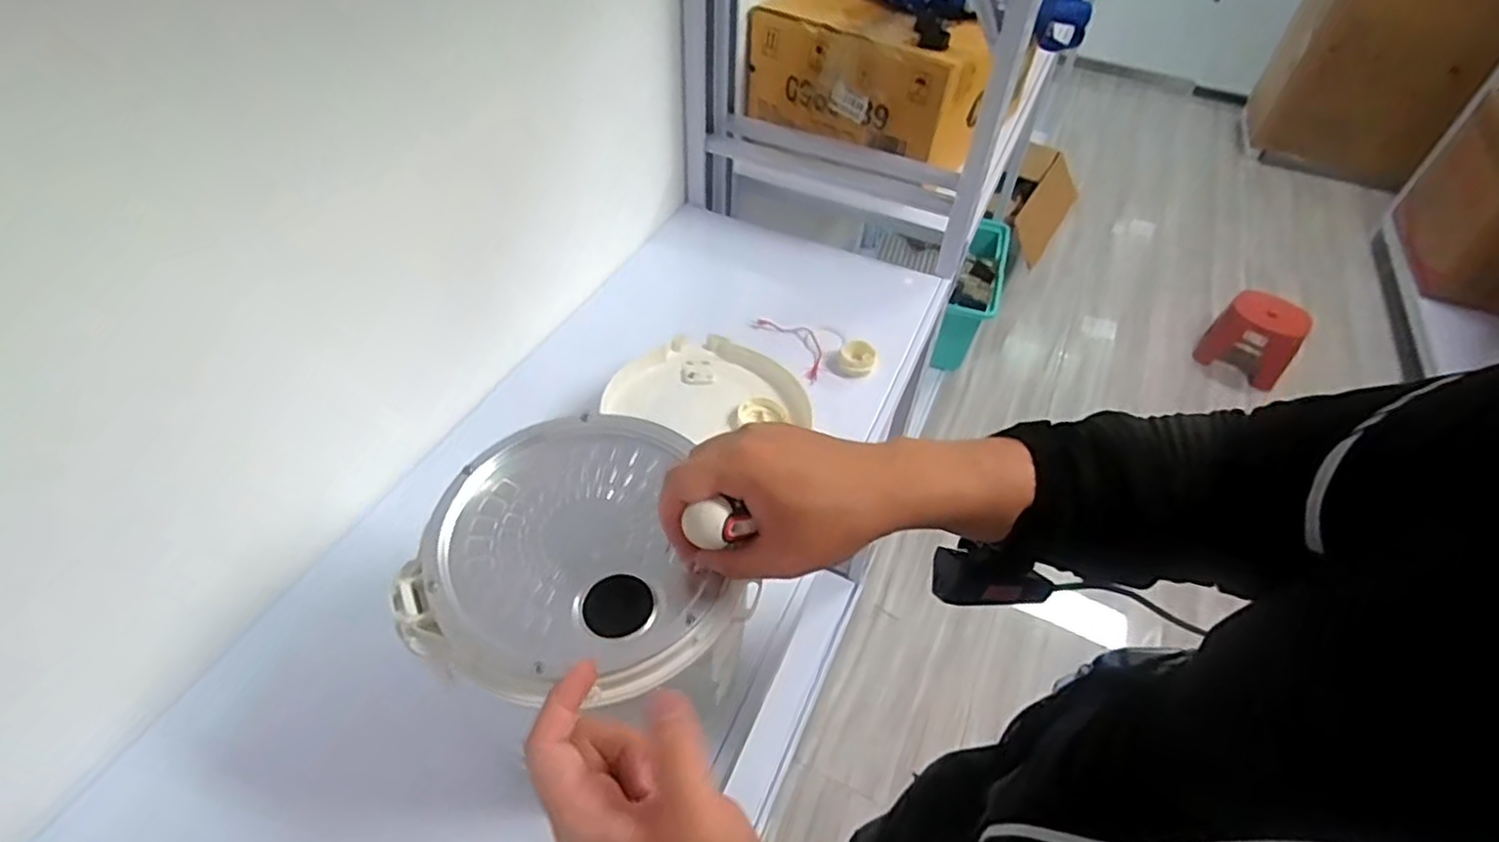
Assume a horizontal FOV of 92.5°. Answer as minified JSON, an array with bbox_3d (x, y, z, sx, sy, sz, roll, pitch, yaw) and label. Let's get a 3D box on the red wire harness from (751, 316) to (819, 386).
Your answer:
[{"bbox_3d":[0.057,-0.094,0.873,0.053,0.012,0.127,-26,54,-24],"label":"red wire harness"}]

